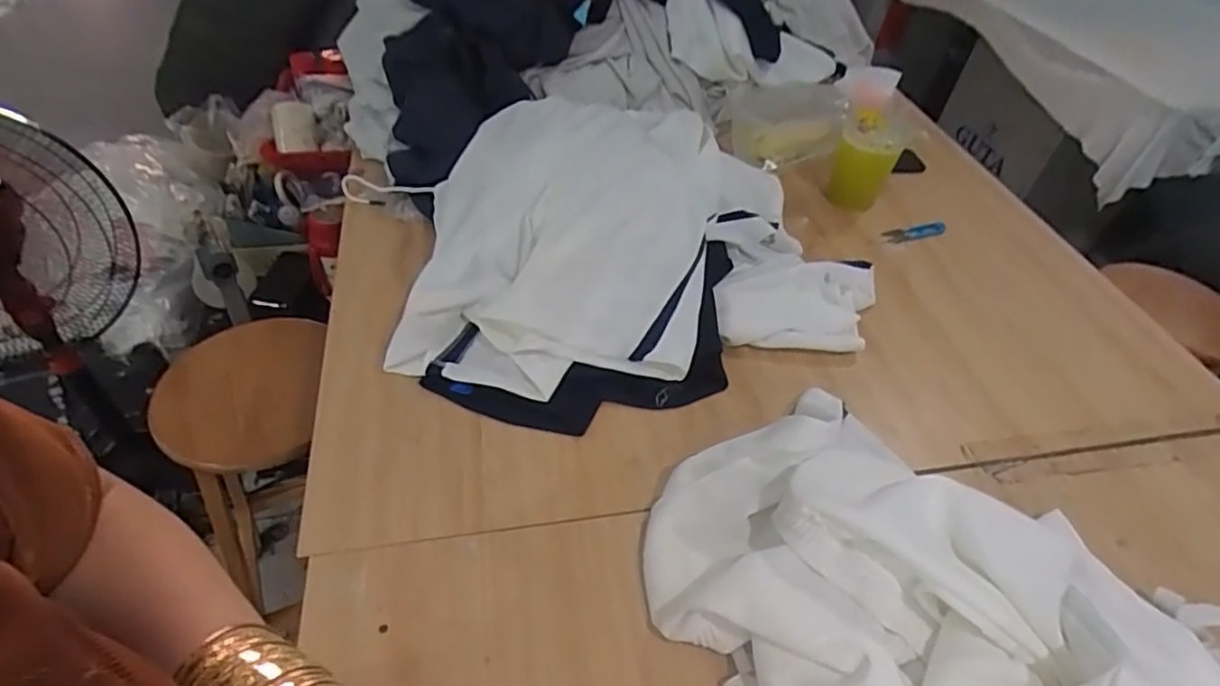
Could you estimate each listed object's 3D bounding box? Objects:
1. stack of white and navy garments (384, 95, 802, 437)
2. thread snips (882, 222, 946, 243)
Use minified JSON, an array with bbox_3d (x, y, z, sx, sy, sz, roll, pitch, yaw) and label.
[{"bbox_3d":[-0.022,-0.147,0.871,0.470,0.192,0.528,17,47,10],"label":"stack of white and navy garments"},{"bbox_3d":[0.524,-0.189,1.099,0.120,0.018,0.024,-7,47,-13],"label":"thread snips"}]

